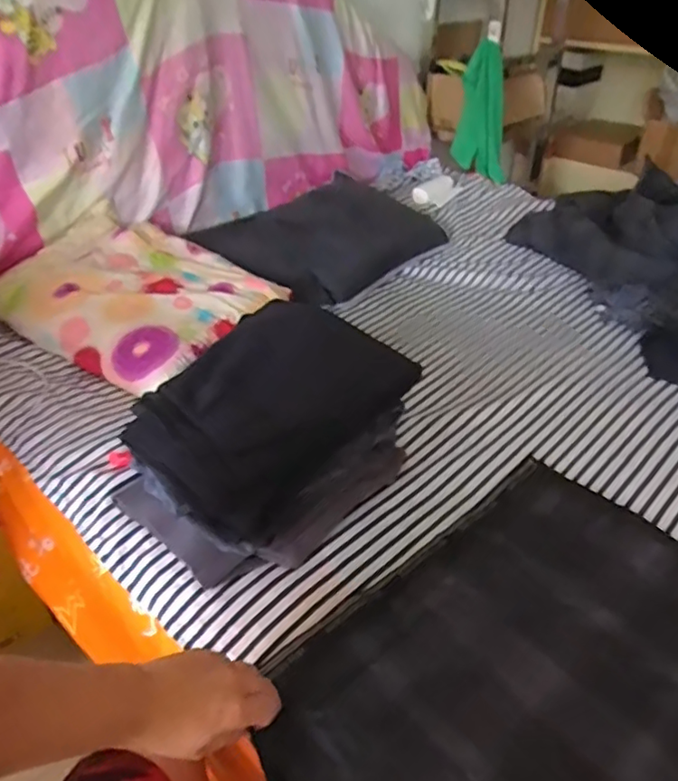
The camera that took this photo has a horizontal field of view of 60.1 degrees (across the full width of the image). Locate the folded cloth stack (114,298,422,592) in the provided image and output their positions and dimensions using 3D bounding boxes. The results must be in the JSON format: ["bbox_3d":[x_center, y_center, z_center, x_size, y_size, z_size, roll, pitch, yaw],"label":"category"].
[{"bbox_3d":[-0.099,0.053,0.793,0.254,0.210,0.341,28,45,33],"label":"folded cloth stack"}]

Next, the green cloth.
[{"bbox_3d":[0.423,-0.802,1.723,0.160,0.351,0.084,7,38,9],"label":"green cloth"}]

